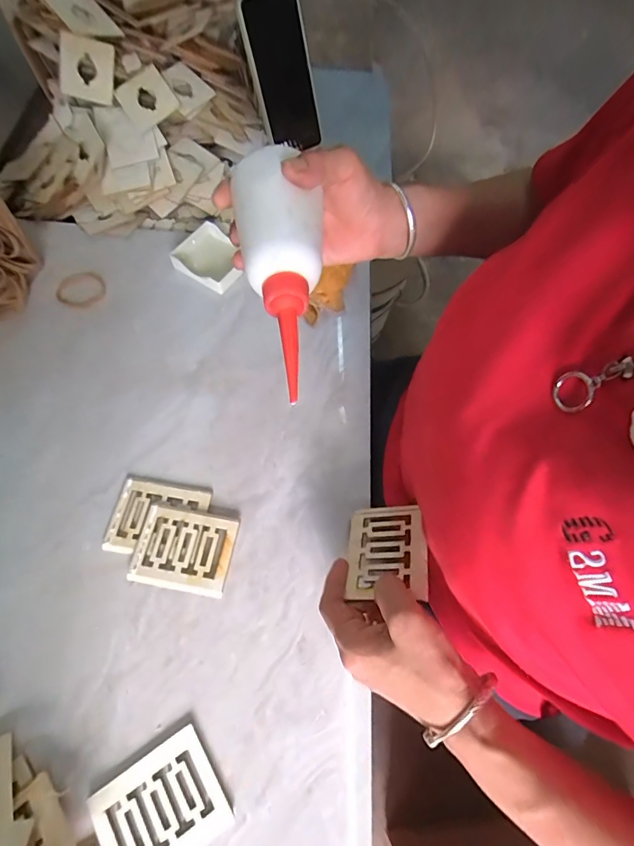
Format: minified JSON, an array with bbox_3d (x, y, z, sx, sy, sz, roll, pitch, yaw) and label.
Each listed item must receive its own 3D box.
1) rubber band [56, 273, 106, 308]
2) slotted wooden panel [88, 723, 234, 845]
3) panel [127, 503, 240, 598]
[{"bbox_3d":[-0.275,-0.156,0.494,0.053,0.004,0.047,-19,67,-12],"label":"rubber band"},{"bbox_3d":[-0.110,0.273,0.301,0.080,0.004,0.069,-29,69,-16],"label":"slotted wooden panel"},{"bbox_3d":[-0.115,0.110,0.374,0.082,0.008,0.068,10,64,2],"label":"panel"}]

